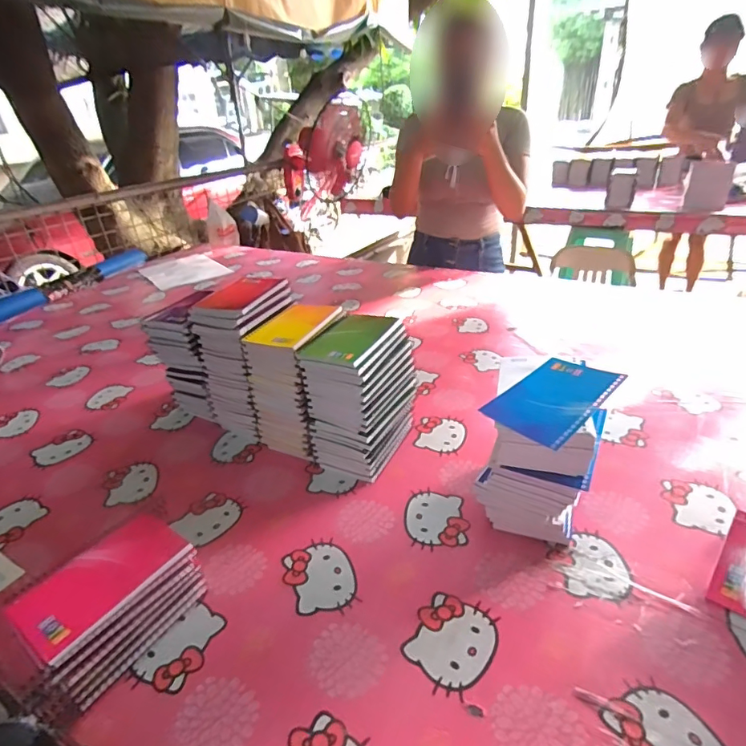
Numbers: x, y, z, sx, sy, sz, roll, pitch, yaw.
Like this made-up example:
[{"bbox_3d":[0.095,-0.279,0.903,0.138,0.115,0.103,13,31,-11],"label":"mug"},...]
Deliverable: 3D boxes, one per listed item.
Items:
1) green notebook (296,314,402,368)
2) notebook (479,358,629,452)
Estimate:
[{"bbox_3d":[-0.026,-0.046,0.597,0.086,0.014,0.120,14,34,28],"label":"green notebook"},{"bbox_3d":[0.172,0.021,0.447,0.126,0.010,0.078,-27,37,-34],"label":"notebook"}]

